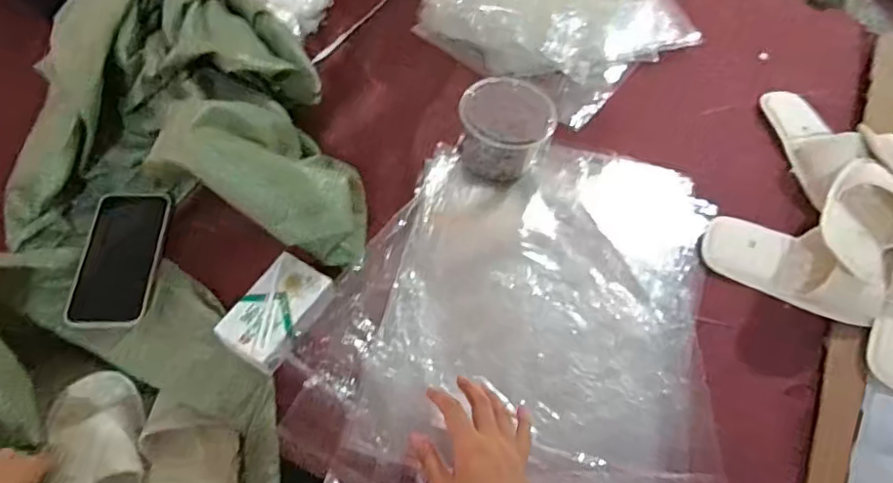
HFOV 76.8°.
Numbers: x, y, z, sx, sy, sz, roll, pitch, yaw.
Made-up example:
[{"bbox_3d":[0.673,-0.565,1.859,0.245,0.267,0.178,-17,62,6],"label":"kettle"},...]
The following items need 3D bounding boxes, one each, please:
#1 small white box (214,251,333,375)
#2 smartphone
[{"bbox_3d":[-0.178,0.072,0.586,0.068,0.025,0.112,26,61,11],"label":"small white box"},{"bbox_3d":[-0.366,0.016,0.636,0.083,0.014,0.167,0,59,-4],"label":"smartphone"}]

